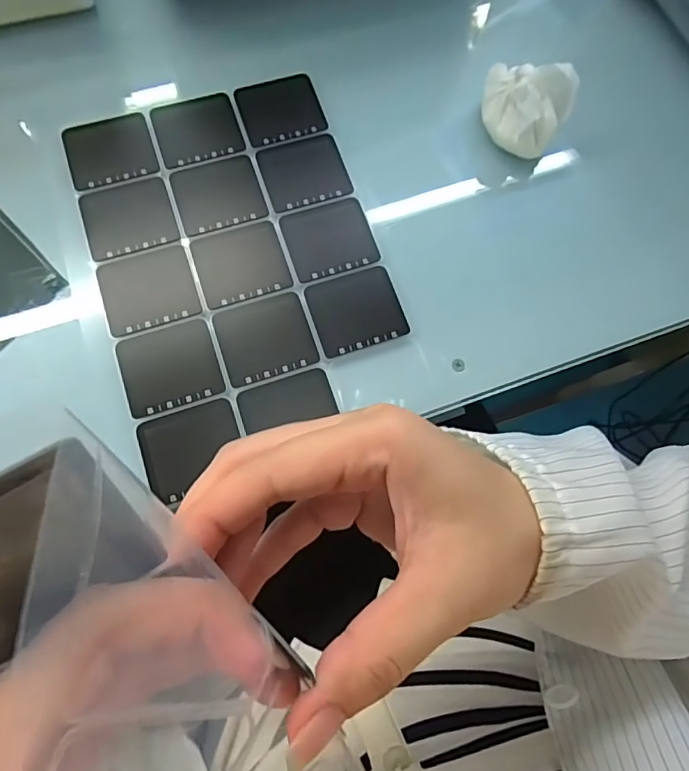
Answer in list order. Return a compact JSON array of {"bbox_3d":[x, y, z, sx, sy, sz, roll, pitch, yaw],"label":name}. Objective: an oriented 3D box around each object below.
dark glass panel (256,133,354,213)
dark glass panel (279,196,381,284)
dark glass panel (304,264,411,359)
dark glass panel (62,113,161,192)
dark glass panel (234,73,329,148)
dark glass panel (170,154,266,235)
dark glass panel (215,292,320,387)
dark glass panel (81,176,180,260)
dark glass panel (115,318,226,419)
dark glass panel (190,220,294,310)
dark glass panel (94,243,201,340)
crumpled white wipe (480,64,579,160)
[{"bbox_3d":[-0.027,-0.144,0.343,0.054,0.004,0.048,-19,77,-6],"label":"dark glass panel"},{"bbox_3d":[-0.010,-0.096,0.332,0.055,0.004,0.050,-18,77,-6],"label":"dark glass panel"},{"bbox_3d":[0.008,-0.047,0.321,0.056,0.004,0.050,-18,77,-6],"label":"dark glass panel"},{"bbox_3d":[-0.156,-0.157,0.341,0.055,0.004,0.052,-18,77,-6],"label":"dark glass panel"},{"bbox_3d":[-0.045,-0.193,0.356,0.055,0.004,0.050,-18,77,-6],"label":"dark glass panel"},{"bbox_3d":[-0.083,-0.127,0.337,0.055,0.004,0.050,-18,77,-6],"label":"dark glass panel"},{"bbox_3d":[-0.048,-0.029,0.313,0.055,0.004,0.050,-18,77,-6],"label":"dark glass panel"},{"bbox_3d":[-0.138,-0.108,0.329,0.056,0.004,0.049,-18,77,-6],"label":"dark glass panel"},{"bbox_3d":[-0.104,-0.012,0.305,0.056,0.004,0.050,-16,77,-6],"label":"dark glass panel"},{"bbox_3d":[-0.066,-0.078,0.325,0.055,0.004,0.049,-18,77,-6],"label":"dark glass panel"},{"bbox_3d":[-0.121,-0.060,0.317,0.056,0.004,0.049,-18,77,-6],"label":"dark glass panel"},{"bbox_3d":[0.118,-0.186,0.336,0.060,0.038,0.049,27,77,5],"label":"crumpled white wipe"}]

